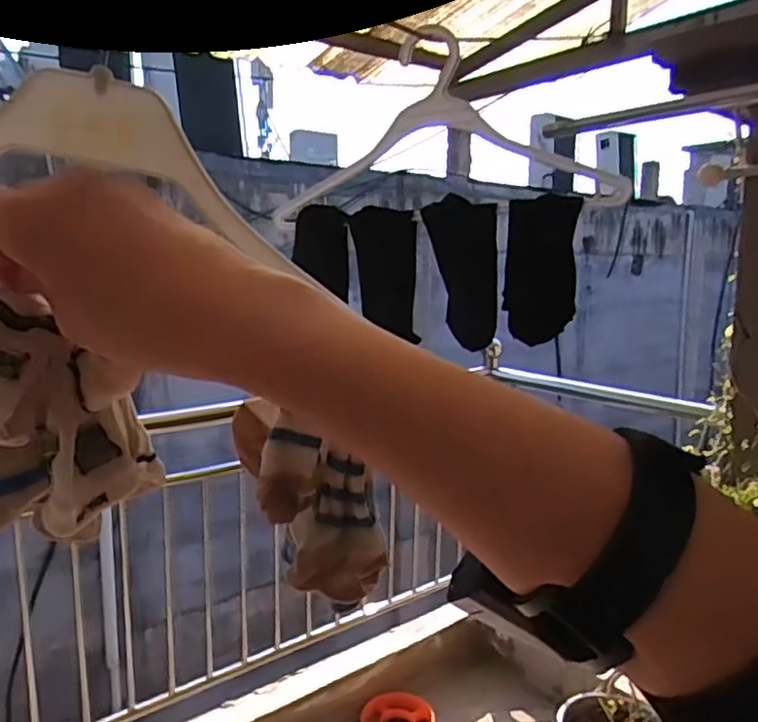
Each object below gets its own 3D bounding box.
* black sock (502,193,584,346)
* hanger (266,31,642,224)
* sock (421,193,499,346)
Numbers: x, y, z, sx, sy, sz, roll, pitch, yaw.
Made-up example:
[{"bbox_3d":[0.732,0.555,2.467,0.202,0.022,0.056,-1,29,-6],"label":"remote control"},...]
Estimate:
[{"bbox_3d":[0.161,-0.093,0.645,0.068,0.133,0.016,4,10,18],"label":"black sock"},{"bbox_3d":[0.051,-0.240,0.685,0.351,0.178,0.047,-1,23,10],"label":"hanger"},{"bbox_3d":[0.088,-0.093,0.674,0.077,0.147,0.026,0,8,-3],"label":"sock"}]

